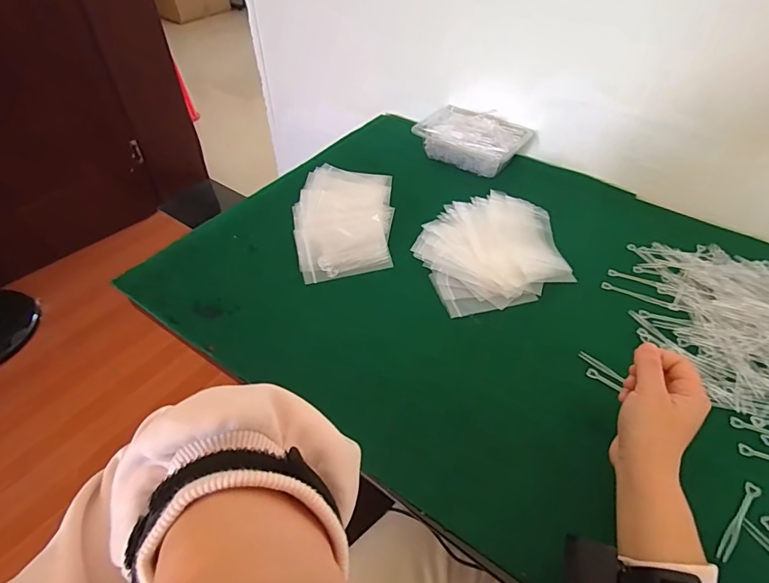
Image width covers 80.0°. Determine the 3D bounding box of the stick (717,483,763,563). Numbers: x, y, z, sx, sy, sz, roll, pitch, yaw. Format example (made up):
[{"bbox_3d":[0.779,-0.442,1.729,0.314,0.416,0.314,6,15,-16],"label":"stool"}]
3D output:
[{"bbox_3d":[0.312,0.201,0.404,0.085,0.005,0.011,-34,55,-28],"label":"stick"}]

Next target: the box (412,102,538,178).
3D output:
[{"bbox_3d":[0.150,-0.264,0.793,0.174,0.053,0.116,27,52,23],"label":"box"}]

